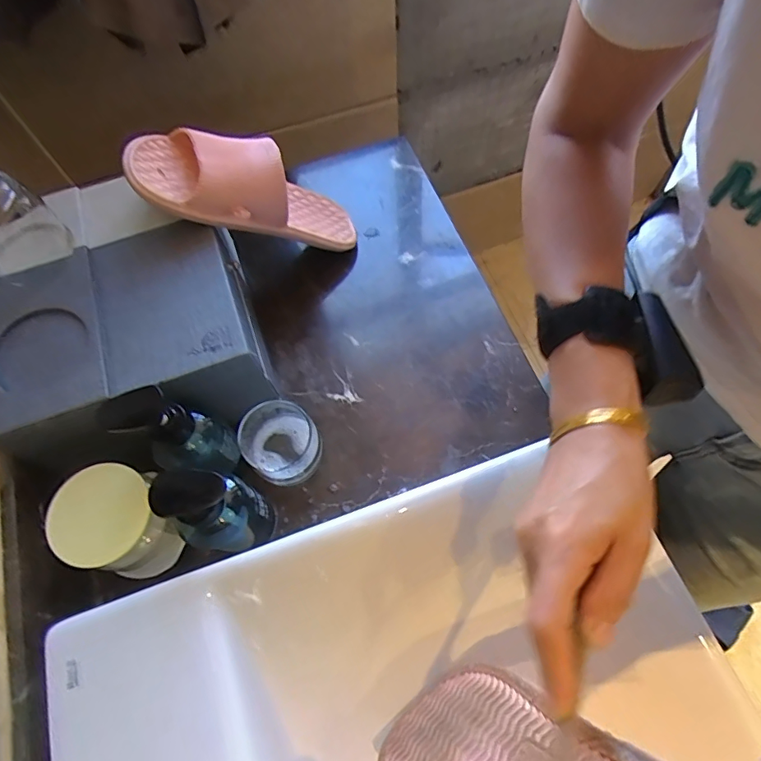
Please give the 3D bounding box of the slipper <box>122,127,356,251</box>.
[{"bbox_3d":[-0.123,-0.213,0.527,0.082,0.267,0.095,-42,64,31],"label":"slipper"}]

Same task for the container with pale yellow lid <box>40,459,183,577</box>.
[{"bbox_3d":[-0.230,0.127,0.439,0.084,0.084,0.084,-1,67,2],"label":"container with pale yellow lid"}]

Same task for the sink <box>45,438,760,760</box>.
[{"bbox_3d":[0.023,0.332,0.331,0.383,0.135,0.458,-18,67,-6],"label":"sink"}]

